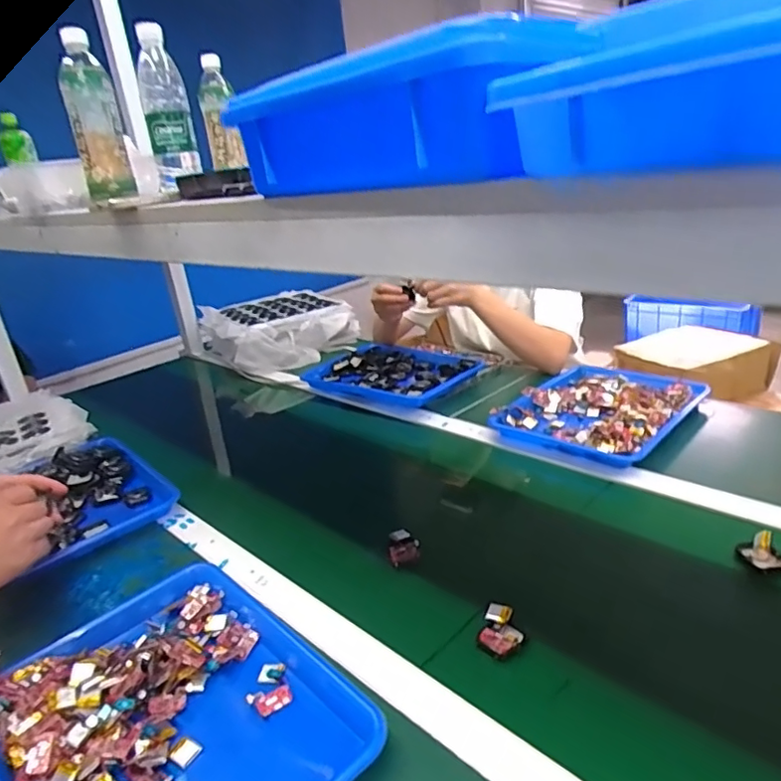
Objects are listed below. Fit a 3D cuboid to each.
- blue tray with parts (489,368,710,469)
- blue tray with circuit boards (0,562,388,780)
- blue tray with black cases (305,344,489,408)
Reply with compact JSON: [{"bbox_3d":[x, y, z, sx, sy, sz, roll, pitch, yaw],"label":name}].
[{"bbox_3d":[0.353,0.028,0.950,0.243,0.038,0.313,13,29,43],"label":"blue tray with parts"},{"bbox_3d":[-0.194,0.281,0.493,0.263,0.038,0.342,-25,27,-38],"label":"blue tray with circuit boards"},{"bbox_3d":[0.005,-0.050,1.225,0.362,0.042,0.261,9,27,37],"label":"blue tray with black cases"}]

